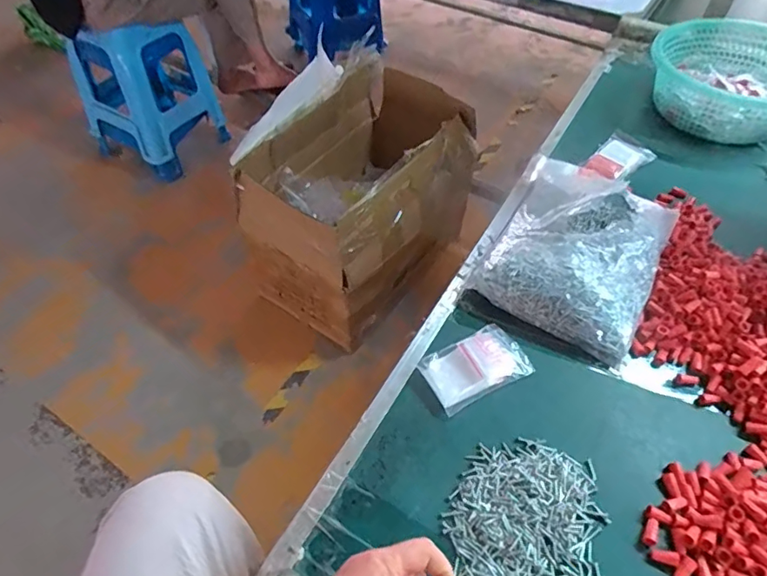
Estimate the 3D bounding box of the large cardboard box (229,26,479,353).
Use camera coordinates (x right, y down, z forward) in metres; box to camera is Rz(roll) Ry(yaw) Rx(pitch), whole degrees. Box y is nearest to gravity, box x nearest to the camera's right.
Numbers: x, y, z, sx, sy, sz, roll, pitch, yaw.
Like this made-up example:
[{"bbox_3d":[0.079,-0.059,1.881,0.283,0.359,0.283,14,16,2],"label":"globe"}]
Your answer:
[{"bbox_3d":[-0.051,-0.287,1.468,0.446,0.468,0.684,27,56,20],"label":"large cardboard box"}]

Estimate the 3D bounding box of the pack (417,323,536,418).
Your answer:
[{"bbox_3d":[0.105,0.089,0.579,0.116,0.009,0.072,-23,54,-17],"label":"pack"}]

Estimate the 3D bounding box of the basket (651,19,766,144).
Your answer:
[{"bbox_3d":[0.612,-0.358,0.885,0.283,0.100,0.276,-38,59,-26],"label":"basket"}]

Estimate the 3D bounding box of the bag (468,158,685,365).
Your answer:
[{"bbox_3d":[0.263,-0.076,0.670,0.204,0.077,0.315,23,55,19],"label":"bag"}]

